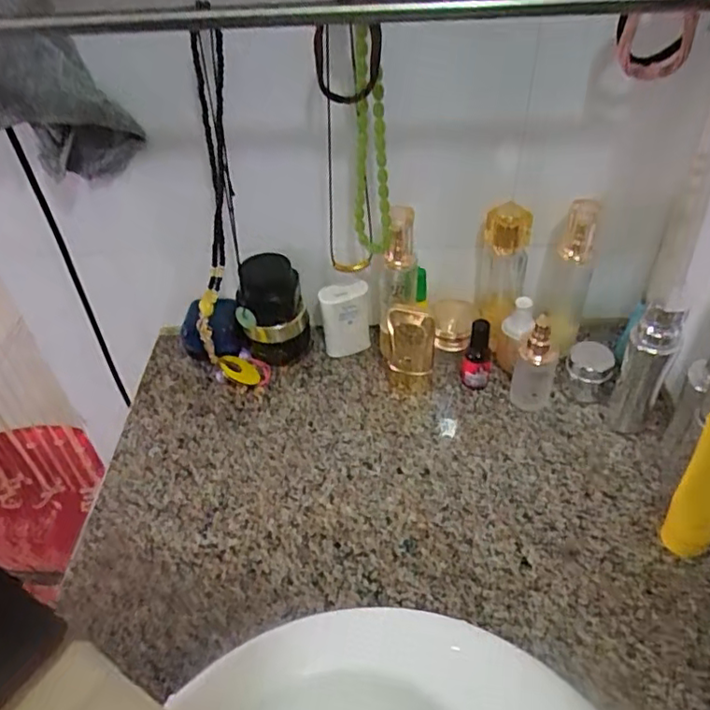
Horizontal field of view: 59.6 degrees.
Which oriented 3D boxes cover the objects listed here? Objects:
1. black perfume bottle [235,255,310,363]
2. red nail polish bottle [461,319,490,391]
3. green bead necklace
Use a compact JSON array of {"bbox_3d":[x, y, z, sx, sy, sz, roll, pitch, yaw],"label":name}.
[{"bbox_3d":[-0.094,-0.048,0.720,0.073,0.124,0.064,-4,44,0],"label":"black perfume bottle"},{"bbox_3d":[0.133,0.001,0.674,0.029,0.090,0.025,5,45,10],"label":"red nail polish bottle"},{"bbox_3d":[0.014,-0.182,0.569,0.033,0.219,0.042,-2,44,2],"label":"green bead necklace"}]

